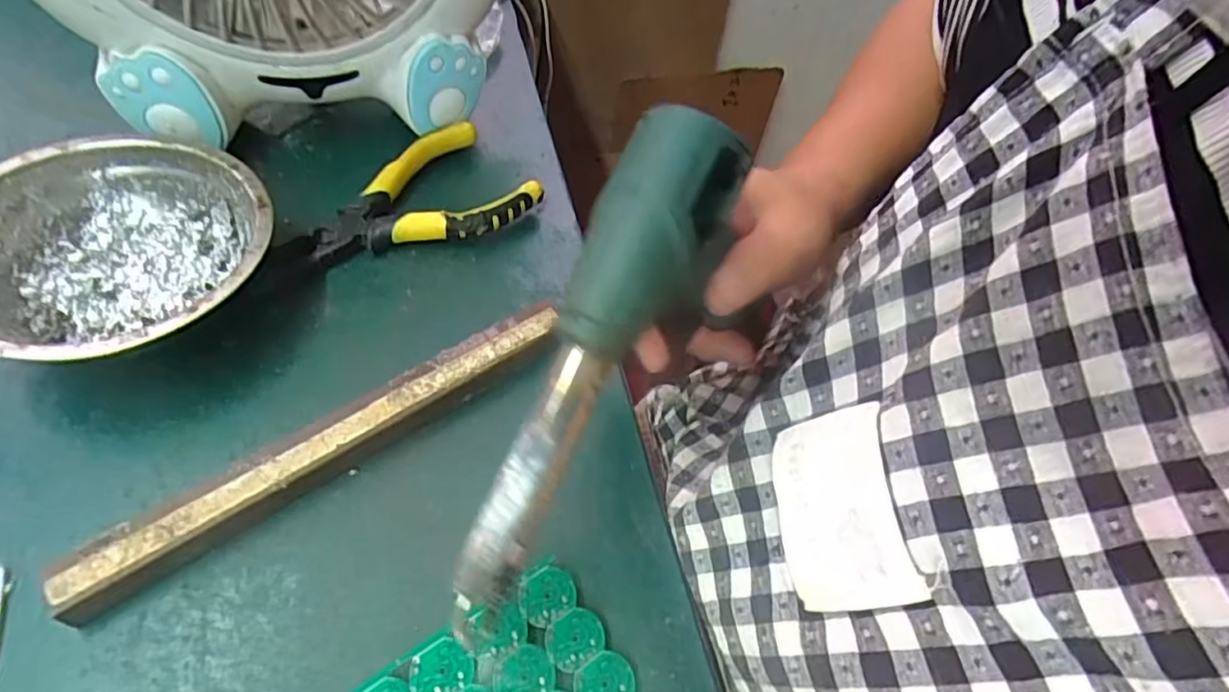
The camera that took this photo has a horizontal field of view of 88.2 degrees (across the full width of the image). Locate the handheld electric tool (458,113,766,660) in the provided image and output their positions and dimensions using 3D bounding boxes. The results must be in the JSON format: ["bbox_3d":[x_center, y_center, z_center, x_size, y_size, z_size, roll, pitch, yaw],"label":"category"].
[{"bbox_3d":[-0.006,0.005,0.212,0.042,0.033,0.171,25,83,13],"label":"handheld electric tool"}]

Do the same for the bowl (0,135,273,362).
[{"bbox_3d":[-0.219,-0.038,0.285,0.120,0.050,0.122,2,57,-2],"label":"bowl"}]

